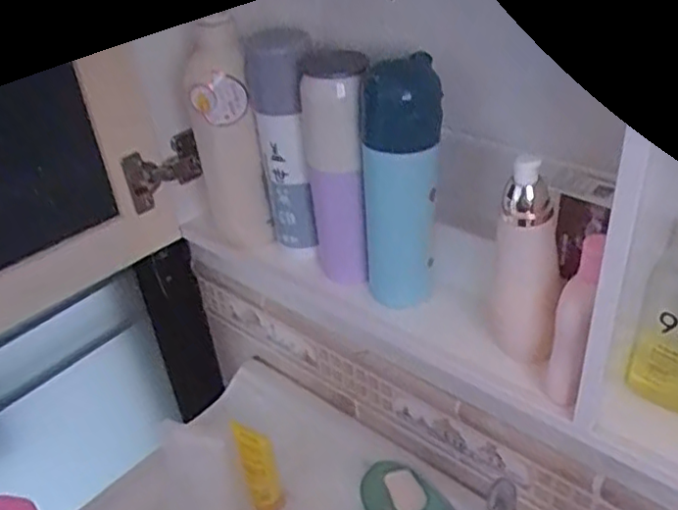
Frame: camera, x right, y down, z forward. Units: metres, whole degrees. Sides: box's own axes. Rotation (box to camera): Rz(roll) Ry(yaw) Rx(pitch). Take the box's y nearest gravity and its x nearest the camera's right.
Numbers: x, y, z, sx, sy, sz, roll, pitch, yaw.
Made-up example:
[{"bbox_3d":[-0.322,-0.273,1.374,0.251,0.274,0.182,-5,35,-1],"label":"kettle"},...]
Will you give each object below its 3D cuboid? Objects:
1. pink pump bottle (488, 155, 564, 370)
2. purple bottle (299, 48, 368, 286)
[{"bbox_3d":[0.125,0.010,0.440,0.042,0.147,0.036,5,37,15],"label":"pink pump bottle"},{"bbox_3d":[0.000,-0.060,0.538,0.045,0.199,0.050,-6,35,-2],"label":"purple bottle"}]

